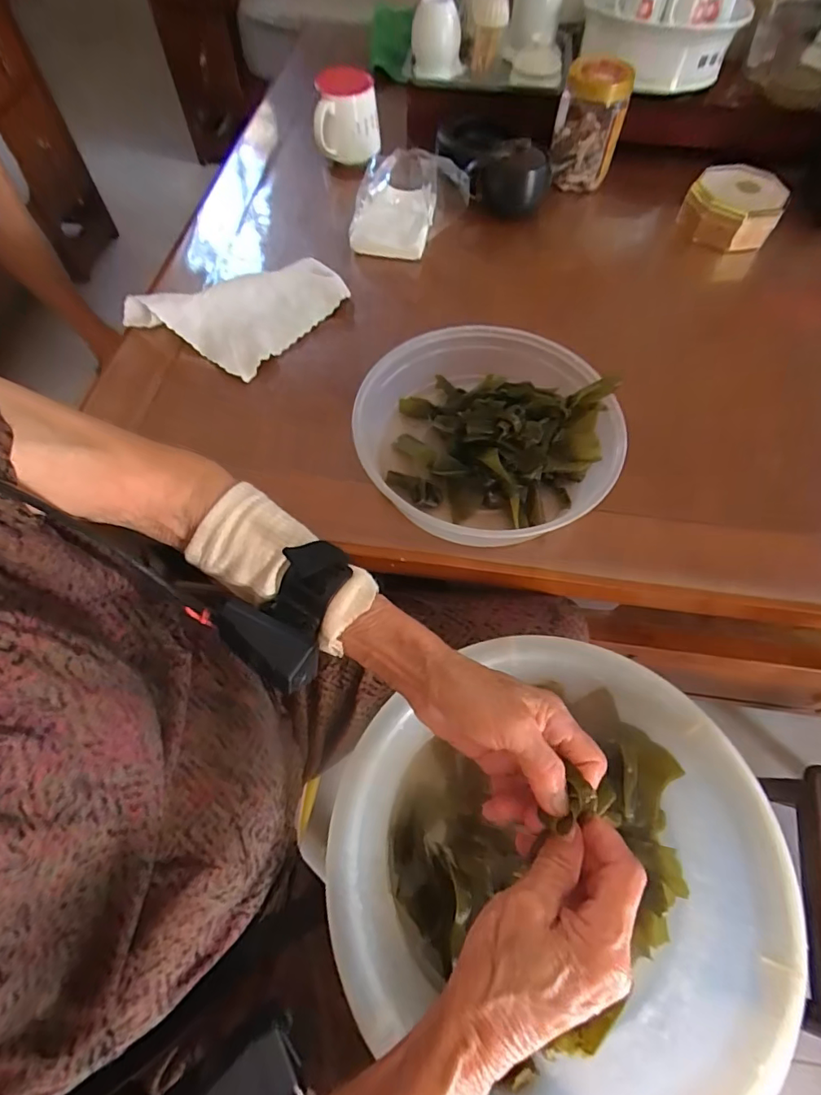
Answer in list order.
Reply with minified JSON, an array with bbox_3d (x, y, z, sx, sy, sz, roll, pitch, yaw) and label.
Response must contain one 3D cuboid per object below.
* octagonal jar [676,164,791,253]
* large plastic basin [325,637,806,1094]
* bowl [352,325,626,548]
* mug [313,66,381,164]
[{"bbox_3d":[0.445,-0.468,0.695,0.121,0.053,0.095,33,68,16],"label":"octagonal jar"},{"bbox_3d":[0.112,0.245,0.401,0.300,0.119,0.296,0,63,0],"label":"large plastic basin"},{"bbox_3d":[0.074,-0.104,0.482,0.239,0.069,0.226,0,63,0],"label":"bowl"},{"bbox_3d":[-0.091,-0.614,0.716,0.090,0.082,0.092,-4,63,-2],"label":"mug"}]

